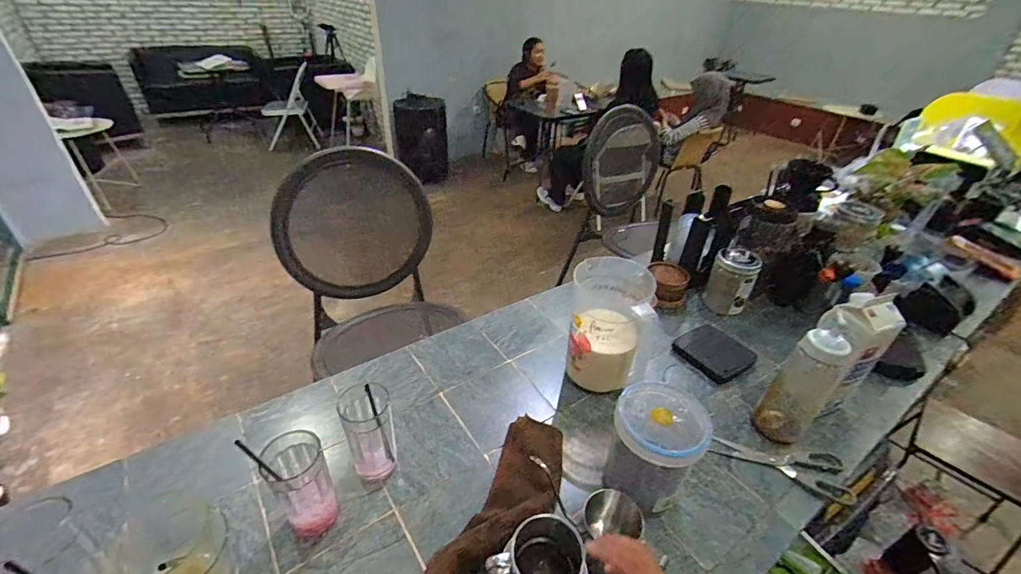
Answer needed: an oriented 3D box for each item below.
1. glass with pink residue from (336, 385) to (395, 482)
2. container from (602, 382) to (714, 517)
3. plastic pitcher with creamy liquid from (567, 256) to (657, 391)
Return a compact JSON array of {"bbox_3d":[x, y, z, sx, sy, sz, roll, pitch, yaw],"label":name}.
[{"bbox_3d":[-0.196,0.205,0.612,0.063,0.142,0.067,-18,40,-27],"label":"glass with pink residue"},{"bbox_3d":[0.192,0.229,0.596,0.103,0.158,0.112,28,42,32],"label":"container"},{"bbox_3d":[0.174,0.075,0.748,0.132,0.184,0.123,23,39,27],"label":"plastic pitcher with creamy liquid"}]

